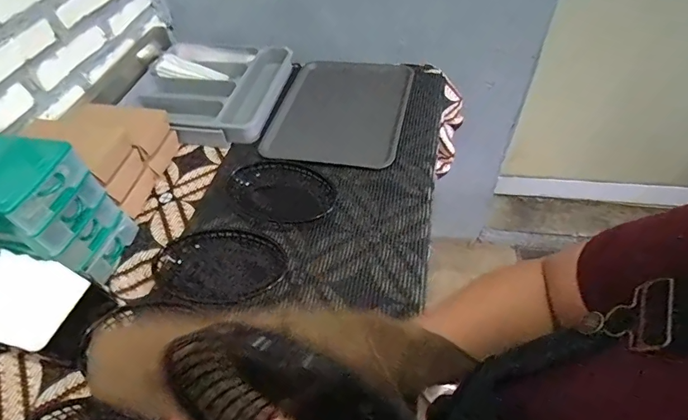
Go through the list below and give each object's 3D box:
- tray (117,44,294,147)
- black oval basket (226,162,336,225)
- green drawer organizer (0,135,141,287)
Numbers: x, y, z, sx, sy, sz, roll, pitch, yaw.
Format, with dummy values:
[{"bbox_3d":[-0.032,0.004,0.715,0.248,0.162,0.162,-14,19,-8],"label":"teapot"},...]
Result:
[{"bbox_3d":[-0.317,-0.293,0.922,0.334,0.070,0.327,10,53,13],"label":"tray"},{"bbox_3d":[-0.116,-0.032,0.720,0.191,0.032,0.121,5,52,9],"label":"black oval basket"},{"bbox_3d":[-0.469,0.010,0.615,0.173,0.193,0.138,8,52,11],"label":"green drawer organizer"}]

